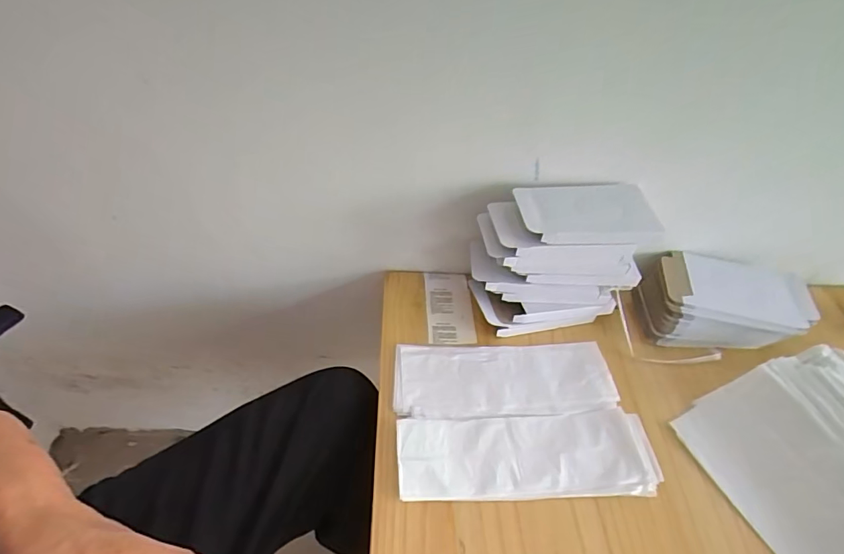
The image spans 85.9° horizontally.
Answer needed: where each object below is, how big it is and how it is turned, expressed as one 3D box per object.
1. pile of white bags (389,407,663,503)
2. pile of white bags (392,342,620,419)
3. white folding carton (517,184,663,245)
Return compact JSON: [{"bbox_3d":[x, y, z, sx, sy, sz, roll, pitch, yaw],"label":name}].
[{"bbox_3d":[0.107,0.182,0.465,0.260,0.012,0.085,-1,46,-5],"label":"pile of white bags"},{"bbox_3d":[0.093,0.116,0.524,0.246,0.007,0.094,0,46,-4],"label":"pile of white bags"},{"bbox_3d":[0.179,-0.071,0.505,0.144,0.024,0.082,2,44,-2],"label":"white folding carton"}]

